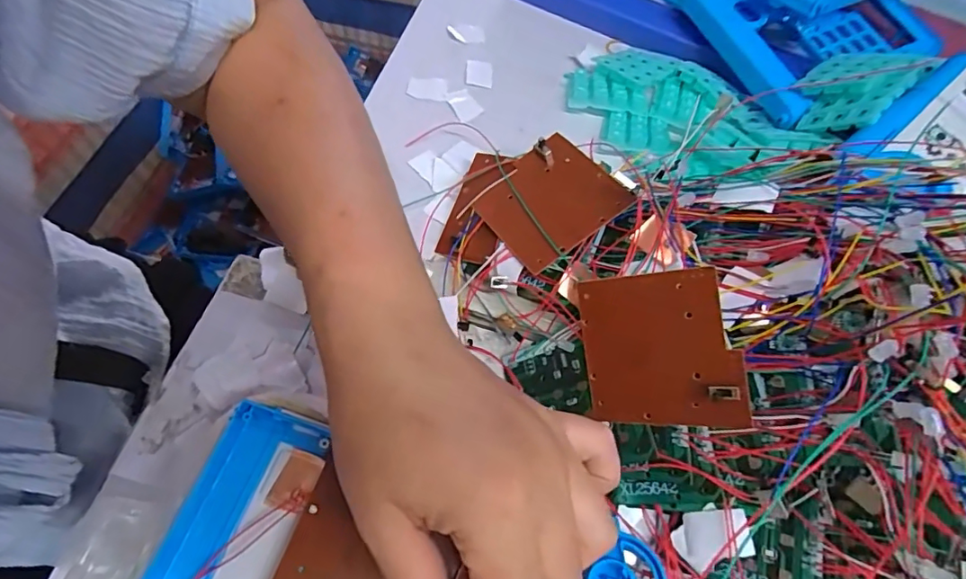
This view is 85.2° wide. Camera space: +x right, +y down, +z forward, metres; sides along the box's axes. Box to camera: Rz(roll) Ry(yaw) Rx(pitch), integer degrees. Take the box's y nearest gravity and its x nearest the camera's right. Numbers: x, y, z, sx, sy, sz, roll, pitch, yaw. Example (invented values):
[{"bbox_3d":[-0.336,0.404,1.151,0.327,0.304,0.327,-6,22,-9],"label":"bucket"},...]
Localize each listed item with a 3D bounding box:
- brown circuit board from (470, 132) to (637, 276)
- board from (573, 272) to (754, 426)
[{"bbox_3d":[0.039,-0.053,0.308,0.073,0.007,0.071,-37,55,-7],"label":"brown circuit board"},{"bbox_3d":[0.083,0.029,0.252,0.073,0.004,0.072,-6,92,38],"label":"board"}]

